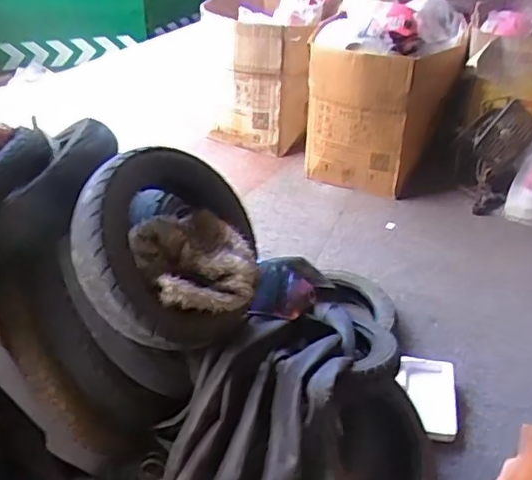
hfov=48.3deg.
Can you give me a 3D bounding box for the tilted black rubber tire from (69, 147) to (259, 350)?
[{"bbox_3d":[-0.177,0.013,1.102,0.382,0.361,0.124,17,-21,-37],"label":"tilted black rubber tire"}]

